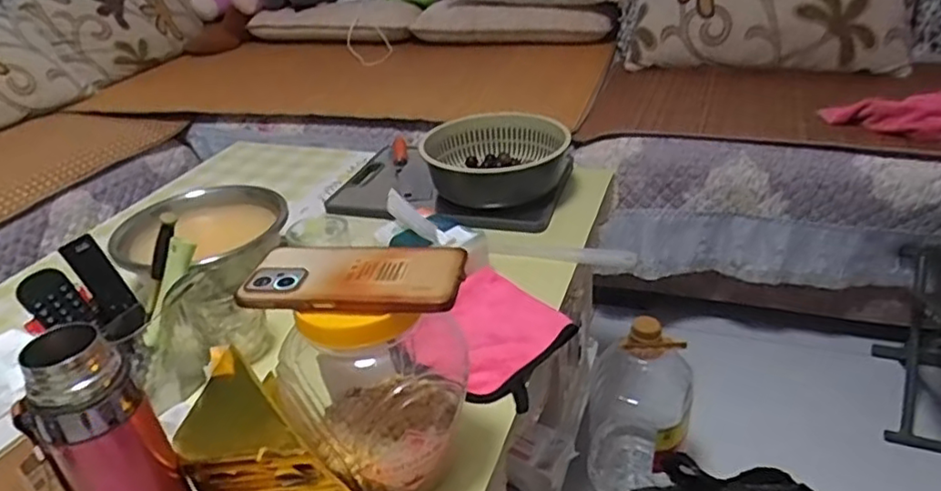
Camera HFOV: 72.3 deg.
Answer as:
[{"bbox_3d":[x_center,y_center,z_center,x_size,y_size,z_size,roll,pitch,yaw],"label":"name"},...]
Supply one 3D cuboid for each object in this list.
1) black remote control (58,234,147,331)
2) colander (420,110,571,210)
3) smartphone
[{"bbox_3d":[-0.375,0.039,0.666,0.011,0.108,0.036,-19,22,29],"label":"black remote control"},{"bbox_3d":[0.039,-0.130,0.978,0.204,0.076,0.217,-4,30,2],"label":"colander"},{"bbox_3d":[-0.085,0.022,0.483,0.160,0.013,0.073,1,31,11],"label":"smartphone"}]

